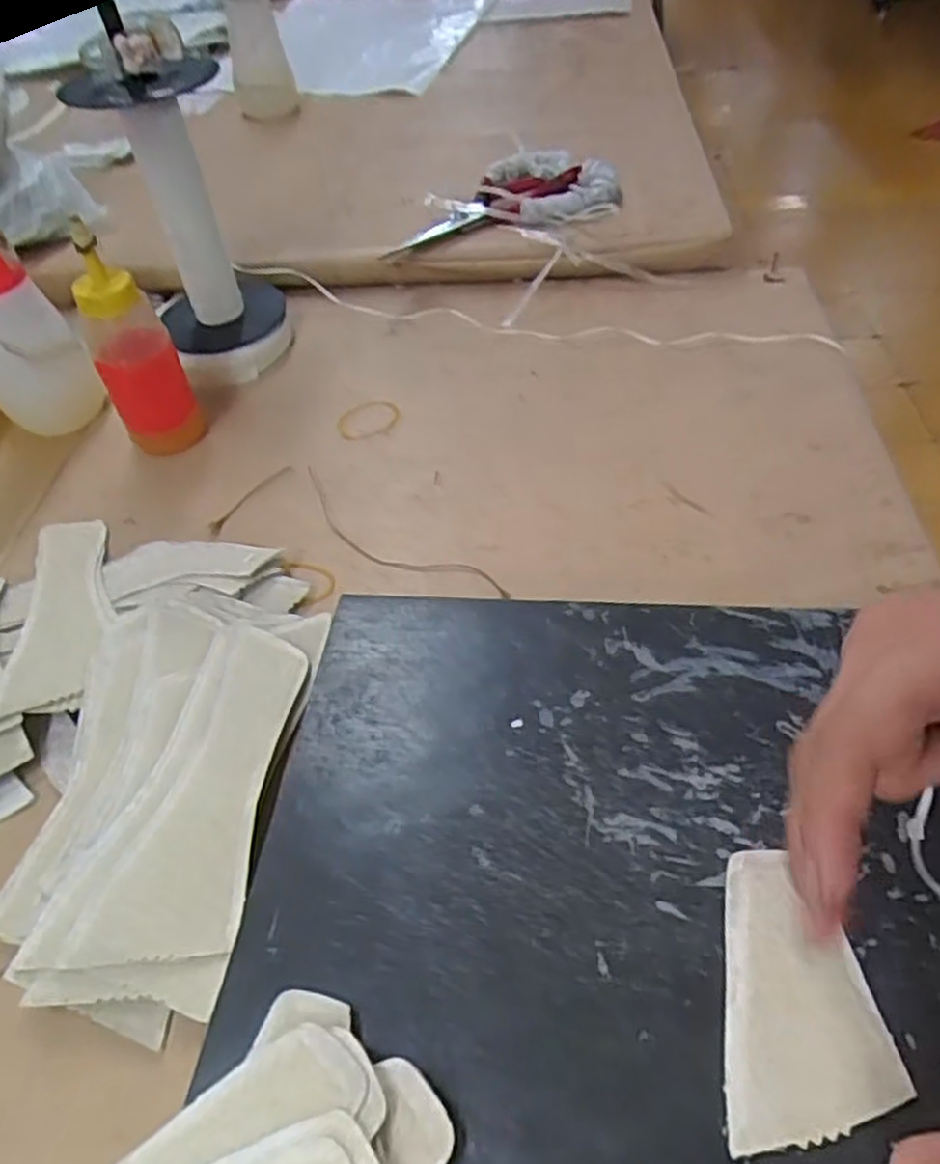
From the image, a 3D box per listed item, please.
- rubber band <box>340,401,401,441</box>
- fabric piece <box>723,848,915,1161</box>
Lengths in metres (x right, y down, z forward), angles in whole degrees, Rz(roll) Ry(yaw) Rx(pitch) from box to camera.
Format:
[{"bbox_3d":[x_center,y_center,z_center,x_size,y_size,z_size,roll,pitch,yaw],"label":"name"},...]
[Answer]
[{"bbox_3d":[-0.071,-0.114,0.534,0.045,0.004,0.040,-12,49,-6],"label":"rubber band"},{"bbox_3d":[0.103,0.133,0.253,0.055,0.008,0.083,-7,48,-1],"label":"fabric piece"}]

